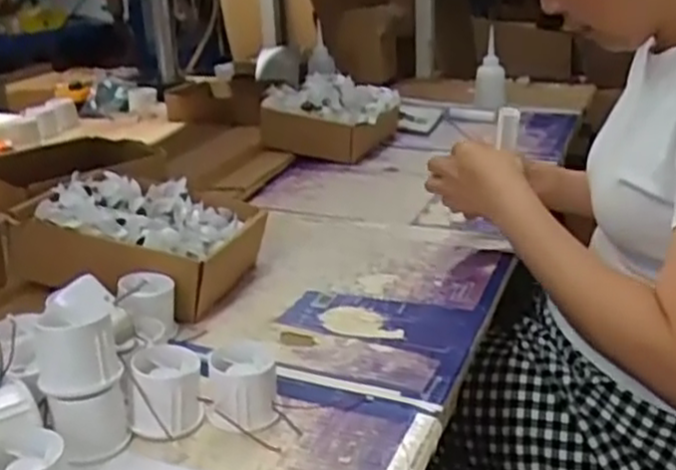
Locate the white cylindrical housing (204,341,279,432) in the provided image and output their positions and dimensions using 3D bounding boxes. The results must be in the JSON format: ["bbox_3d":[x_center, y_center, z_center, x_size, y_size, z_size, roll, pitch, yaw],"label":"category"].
[{"bbox_3d":[-0.075,0.116,0.585,0.054,0.042,0.062,-4,23,-9],"label":"white cylindrical housing"}]

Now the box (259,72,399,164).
[{"bbox_3d":[-0.012,-0.201,1.283,0.203,0.107,0.177,10,24,24],"label":"box"}]

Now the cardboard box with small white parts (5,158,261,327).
[{"bbox_3d":[-0.203,0.002,0.806,0.211,0.096,0.183,5,23,14],"label":"cardboard box with small white parts"}]

